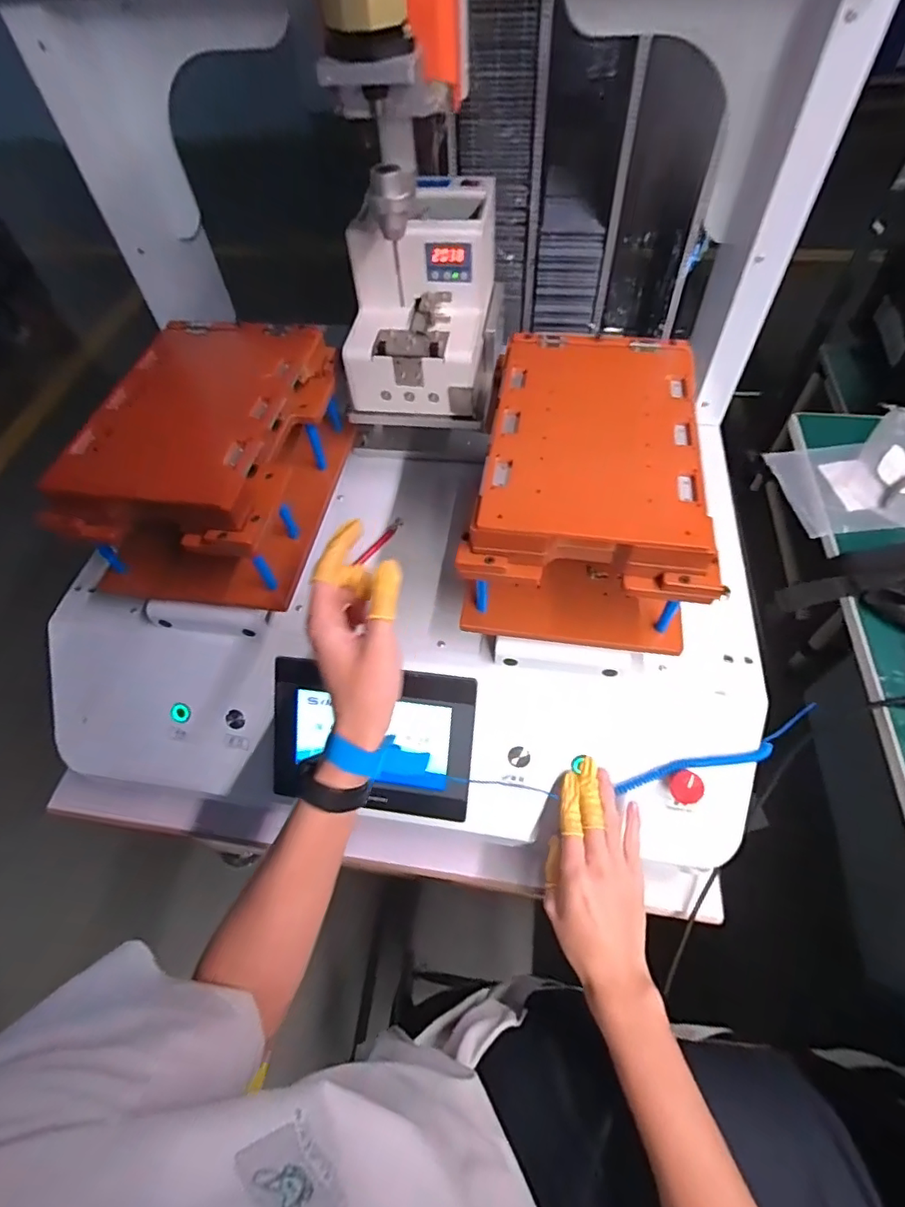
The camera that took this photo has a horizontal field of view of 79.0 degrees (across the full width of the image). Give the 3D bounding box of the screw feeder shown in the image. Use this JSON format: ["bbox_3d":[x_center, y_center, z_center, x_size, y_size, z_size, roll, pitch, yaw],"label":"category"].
[{"bbox_3d":[-0.025,-0.308,0.573,0.146,0.169,0.184,3,57,5],"label":"screw feeder"}]

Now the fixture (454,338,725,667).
[{"bbox_3d":[0.117,-0.103,0.500,0.192,0.137,0.266,7,57,8],"label":"fixture"}]

